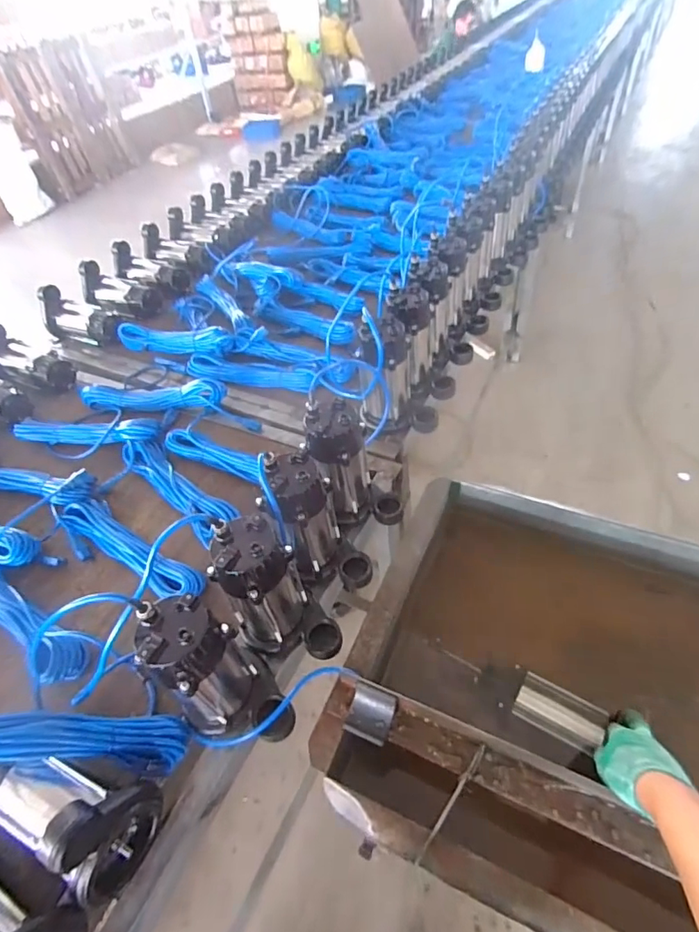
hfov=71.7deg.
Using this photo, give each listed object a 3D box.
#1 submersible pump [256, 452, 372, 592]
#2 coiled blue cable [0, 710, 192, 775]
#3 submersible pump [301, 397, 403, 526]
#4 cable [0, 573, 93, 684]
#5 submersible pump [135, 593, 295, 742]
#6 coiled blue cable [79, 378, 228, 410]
[{"bbox_3d":[-0.044,0.092,0.758,0.147,0.228,0.104,0,48,7],"label":"submersible pump"},{"bbox_3d":[-0.388,0.349,0.605,0.356,0.064,0.073,12,46,-22],"label":"coiled blue cable"},{"bbox_3d":[0.011,0.001,0.834,0.153,0.220,0.101,-5,47,3],"label":"submersible pump"},{"bbox_3d":[-0.562,0.244,0.800,0.351,0.043,0.079,22,54,25],"label":"cable"},{"bbox_3d":[-0.159,0.269,0.614,0.155,0.231,0.111,14,51,20],"label":"submersible pump"},{"bbox_3d":[-0.483,-0.169,1.172,0.364,0.057,0.091,0,48,8],"label":"coiled blue cable"}]

